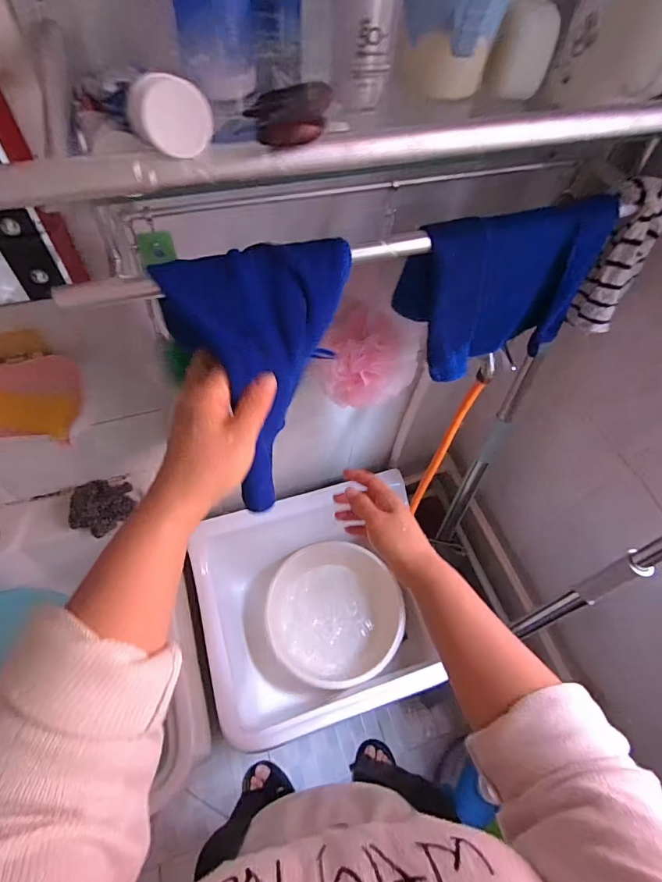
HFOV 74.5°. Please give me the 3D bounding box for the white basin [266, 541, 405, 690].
[{"bbox_3d":[0.013,0.397,1.057,0.322,0.116,0.331,2,58,-3],"label":"white basin"}]

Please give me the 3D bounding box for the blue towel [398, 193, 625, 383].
[{"bbox_3d":[0.179,-0.154,0.460,0.217,0.174,0.050,-8,59,-9],"label":"blue towel"}]

